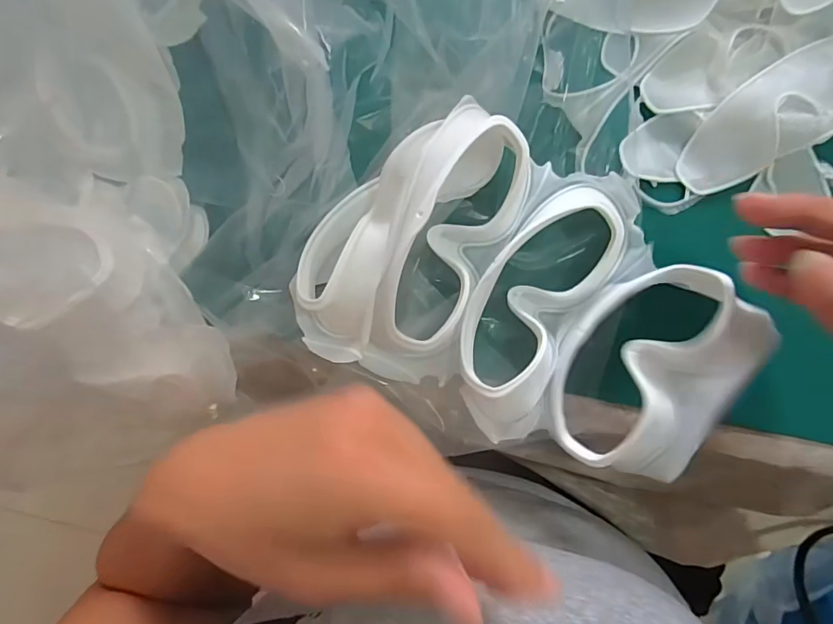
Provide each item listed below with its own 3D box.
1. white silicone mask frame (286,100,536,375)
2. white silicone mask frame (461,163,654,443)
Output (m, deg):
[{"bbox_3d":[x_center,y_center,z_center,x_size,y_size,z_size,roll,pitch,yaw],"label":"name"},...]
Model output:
[{"bbox_3d":[-0.006,-0.038,0.256,0.101,0.060,0.151,24,95,6],"label":"white silicone mask frame"},{"bbox_3d":[0.077,-0.006,0.276,0.083,0.036,0.167,26,95,6],"label":"white silicone mask frame"}]

